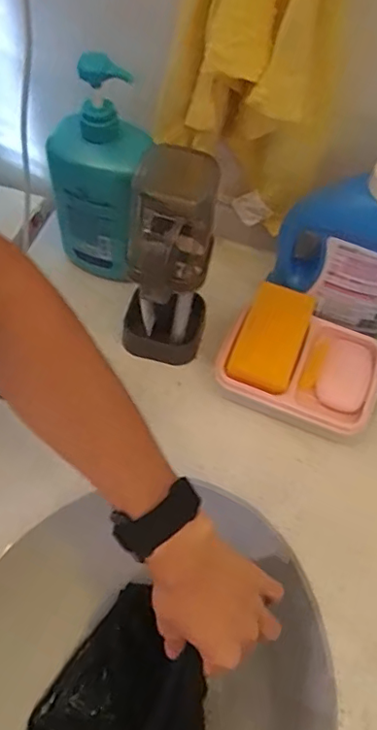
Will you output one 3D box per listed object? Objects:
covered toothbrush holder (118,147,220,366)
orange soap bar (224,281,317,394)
[{"bbox_3d":[-0.022,-0.091,0.523,0.077,0.211,0.086,1,58,-3],"label":"covered toothbrush holder"},{"bbox_3d":[0.081,-0.027,0.537,0.061,0.018,0.099,21,83,24],"label":"orange soap bar"}]

